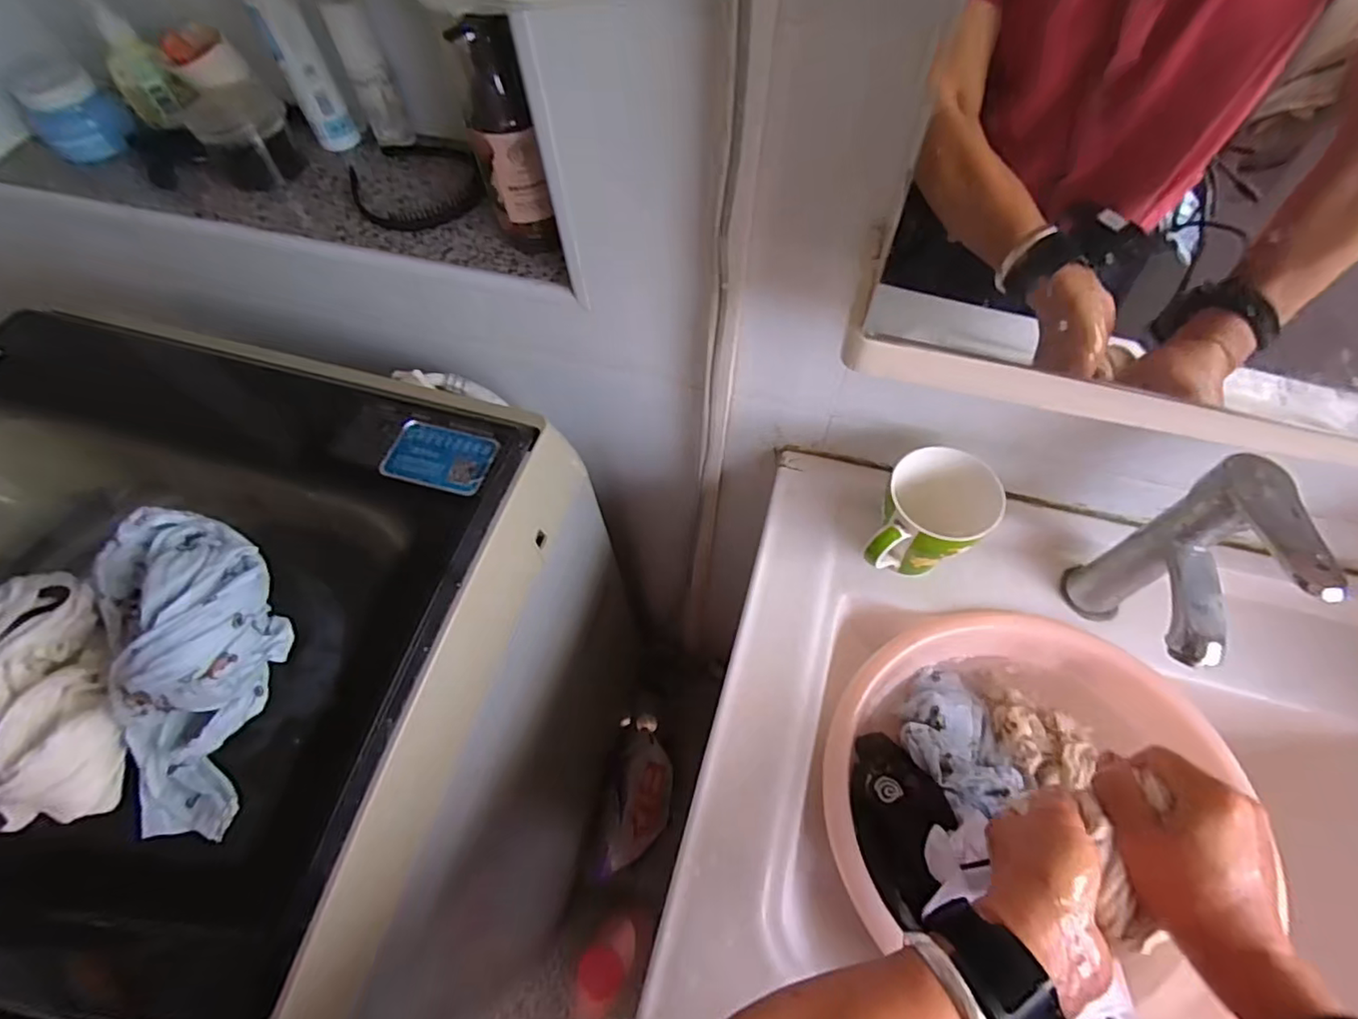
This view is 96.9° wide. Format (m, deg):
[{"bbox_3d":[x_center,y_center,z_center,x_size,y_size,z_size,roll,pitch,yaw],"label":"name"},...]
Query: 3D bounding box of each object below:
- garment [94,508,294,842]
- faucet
[{"bbox_3d":[-0.307,0.091,0.375,0.100,0.084,0.186,-22,62,-10],"label":"garment"},{"bbox_3d":[0.371,0.060,0.447,0.044,0.189,0.119,5,61,5],"label":"faucet"}]

